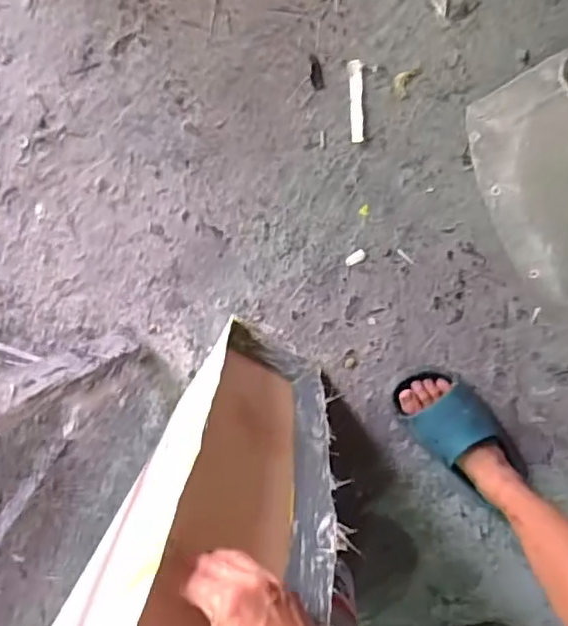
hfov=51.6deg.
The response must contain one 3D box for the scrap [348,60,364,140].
[{"bbox_3d":[0.103,-0.300,0.833,0.019,0.005,0.110,-2,101,4],"label":"scrap"}]

